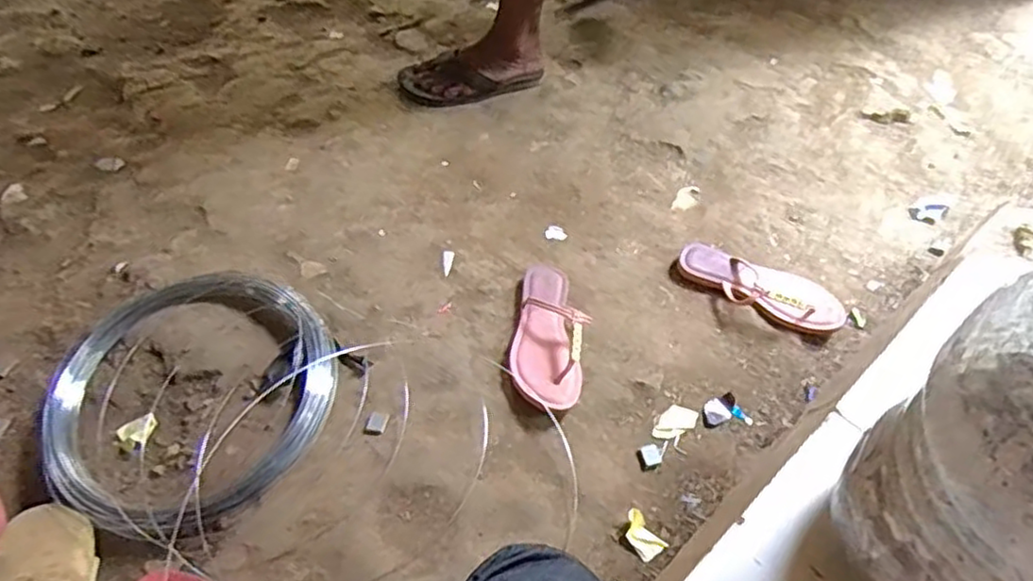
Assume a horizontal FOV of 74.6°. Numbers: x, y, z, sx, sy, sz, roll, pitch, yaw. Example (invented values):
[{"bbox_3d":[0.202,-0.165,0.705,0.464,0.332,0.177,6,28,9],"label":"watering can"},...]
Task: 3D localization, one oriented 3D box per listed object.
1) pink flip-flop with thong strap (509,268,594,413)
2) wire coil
[{"bbox_3d":[0.045,0.046,0.882,0.094,0.048,0.224,8,54,3],"label":"pink flip-flop with thong strap"},{"bbox_3d":[-0.405,0.111,0.825,0.354,0.055,0.330,2,51,-3],"label":"wire coil"}]

